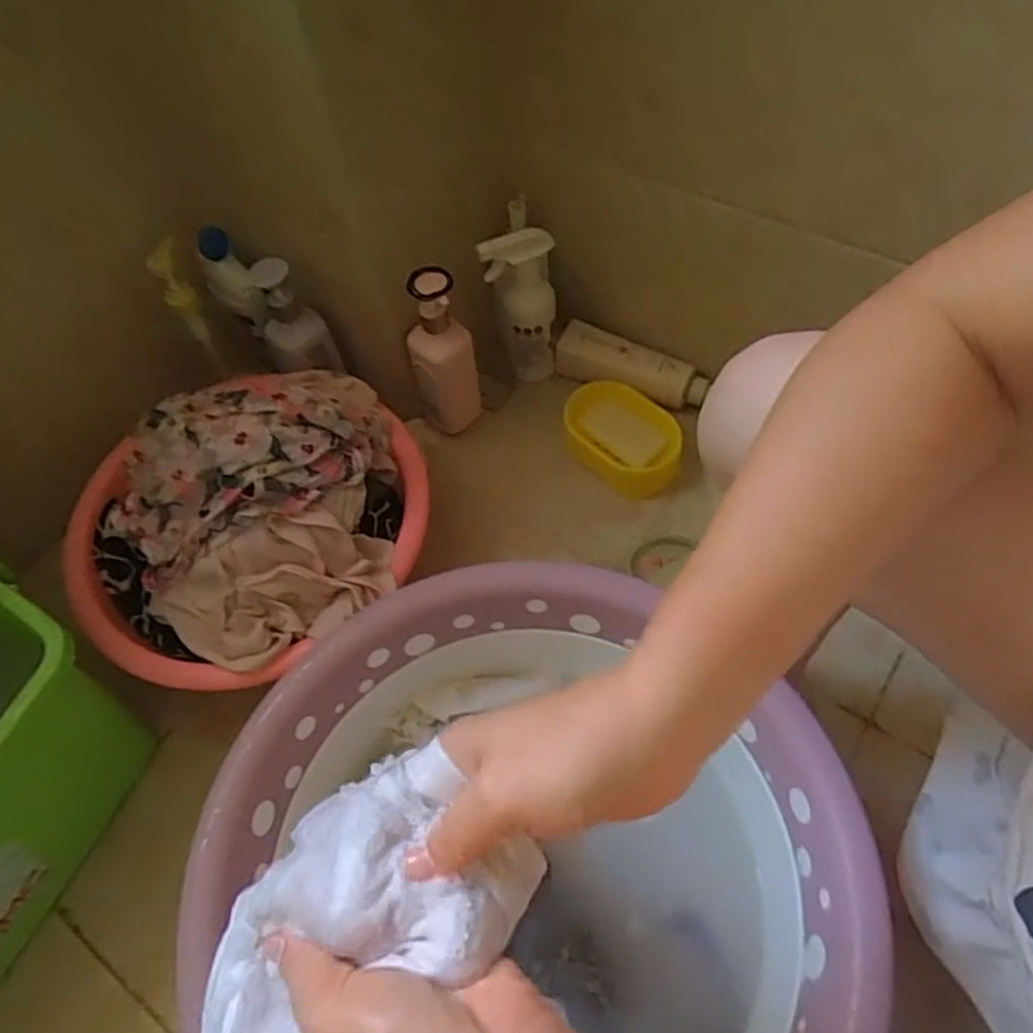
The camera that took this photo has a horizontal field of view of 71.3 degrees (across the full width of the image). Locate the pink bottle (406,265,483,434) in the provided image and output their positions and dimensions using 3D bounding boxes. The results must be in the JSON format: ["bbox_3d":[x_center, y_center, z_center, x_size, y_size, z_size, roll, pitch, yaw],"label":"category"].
[{"bbox_3d":[-0.090,-0.193,0.895,0.079,0.245,0.050,-12,58,-2],"label":"pink bottle"}]

